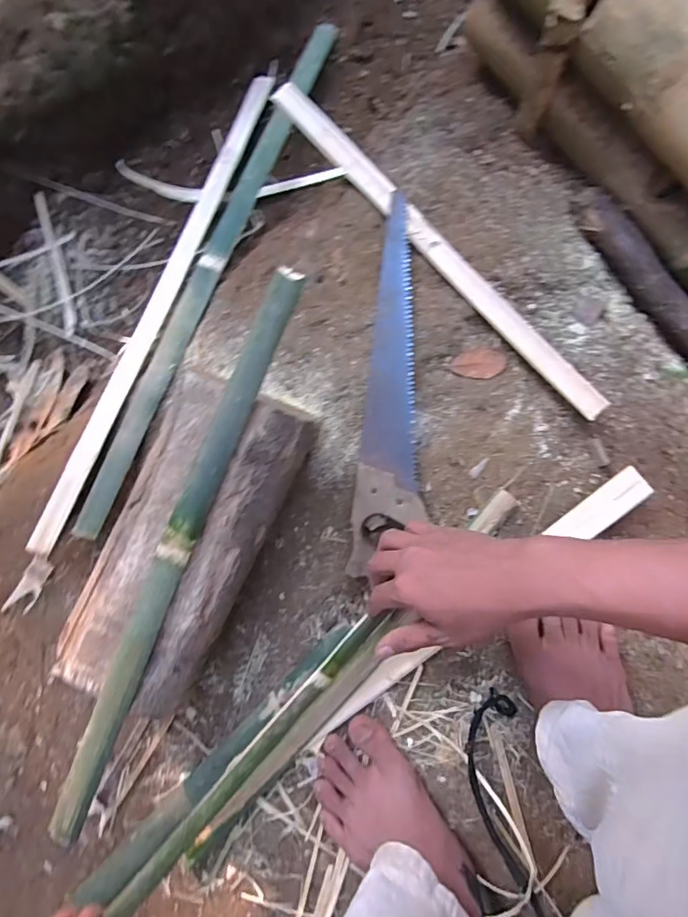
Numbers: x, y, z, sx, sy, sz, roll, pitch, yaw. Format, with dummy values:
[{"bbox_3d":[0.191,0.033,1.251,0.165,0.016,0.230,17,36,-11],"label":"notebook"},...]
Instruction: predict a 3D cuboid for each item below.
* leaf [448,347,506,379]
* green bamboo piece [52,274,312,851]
[{"bbox_3d":[0.143,-0.102,0.514,0.055,0.004,0.034,0,85,4],"label":"leaf"},{"bbox_3d":[-0.142,0.085,0.393,0.030,0.023,0.497,24,87,5],"label":"green bamboo piece"}]

